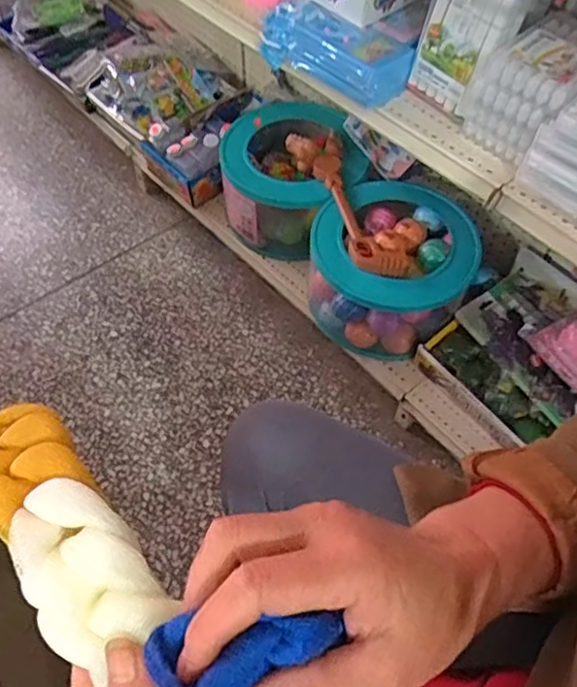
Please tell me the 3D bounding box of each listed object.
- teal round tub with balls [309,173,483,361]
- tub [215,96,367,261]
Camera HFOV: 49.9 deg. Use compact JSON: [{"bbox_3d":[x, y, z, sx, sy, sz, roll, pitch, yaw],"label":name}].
[{"bbox_3d":[0.187,-0.142,1.142,0.269,0.185,0.279,1,55,-1],"label":"teal round tub with balls"},{"bbox_3d":[-0.006,-0.336,1.259,0.291,0.188,0.299,1,55,-1],"label":"tub"}]

